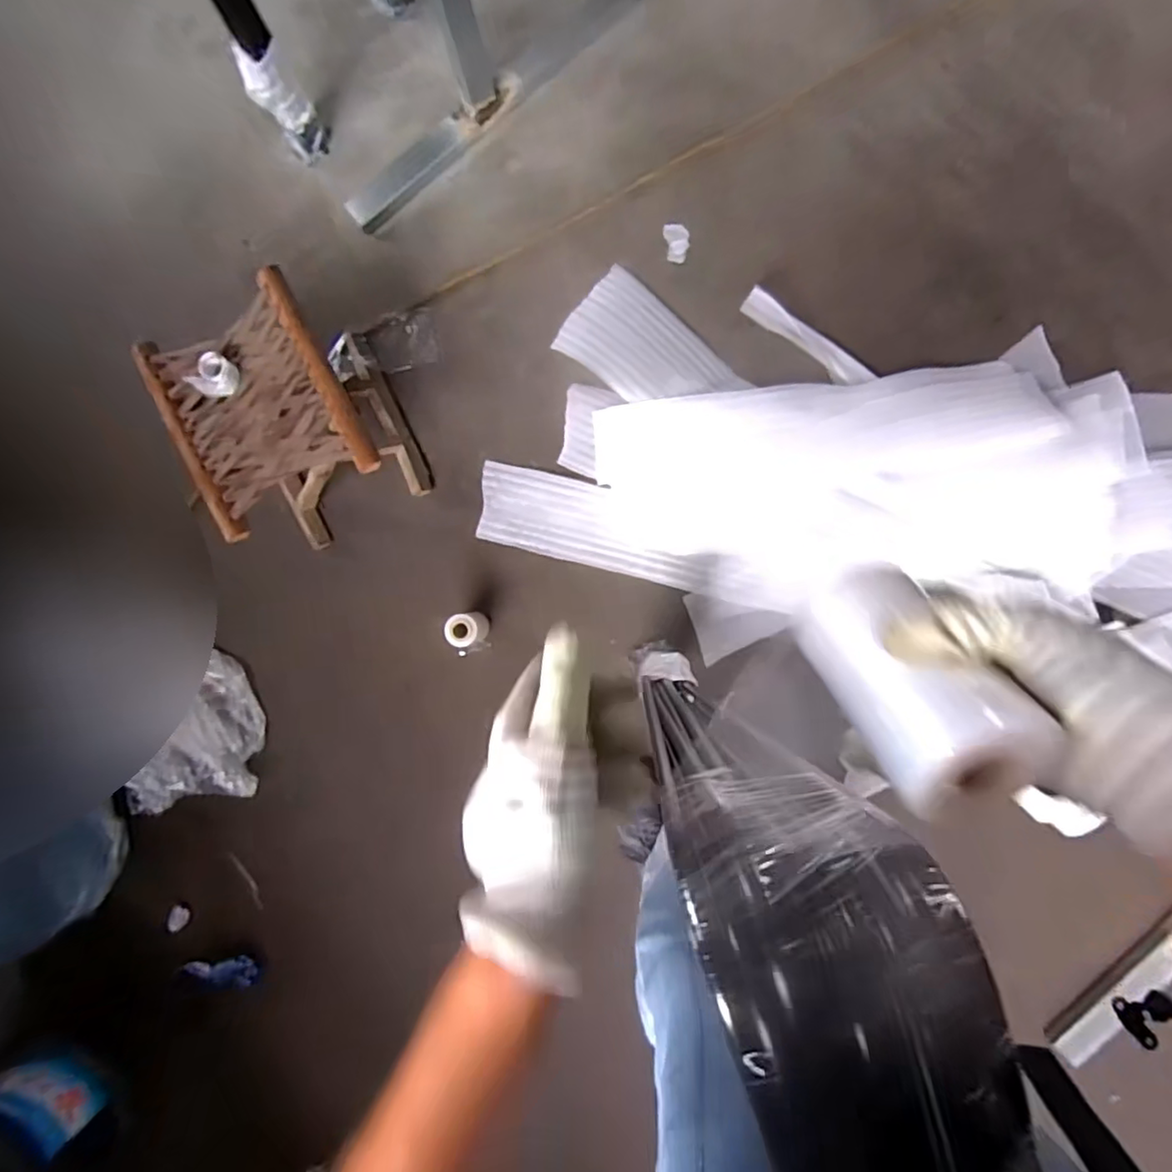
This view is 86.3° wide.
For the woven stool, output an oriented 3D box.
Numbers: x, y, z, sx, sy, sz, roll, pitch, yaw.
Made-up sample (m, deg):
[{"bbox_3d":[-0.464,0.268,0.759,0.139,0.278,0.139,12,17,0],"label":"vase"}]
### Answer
[{"bbox_3d":[-0.434,-0.244,0.954,0.249,0.258,0.279,-27,90,2],"label":"woven stool"}]

